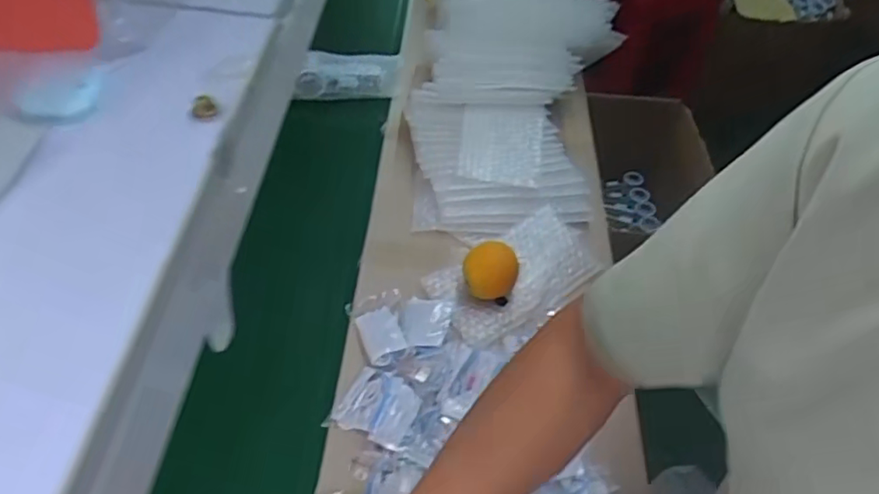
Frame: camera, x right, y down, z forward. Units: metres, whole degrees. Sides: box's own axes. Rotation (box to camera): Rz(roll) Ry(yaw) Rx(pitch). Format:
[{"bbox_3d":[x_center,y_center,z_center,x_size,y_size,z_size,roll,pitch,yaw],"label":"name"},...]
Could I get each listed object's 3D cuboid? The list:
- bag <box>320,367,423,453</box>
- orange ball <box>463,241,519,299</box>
[{"bbox_3d":[-0.066,0.172,0.640,0.085,0.016,0.074,21,52,12],"label":"bag"},{"bbox_3d":[0.063,0.031,0.734,0.065,0.061,0.055,11,50,4],"label":"orange ball"}]

